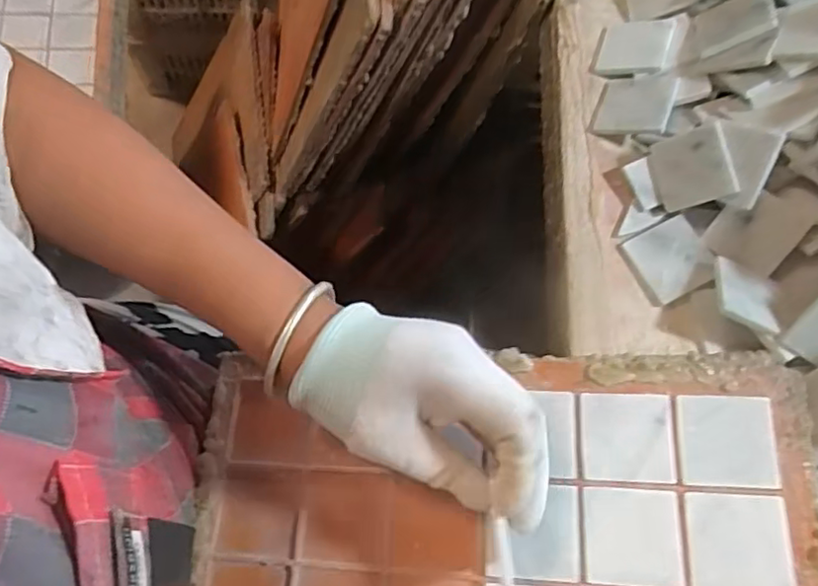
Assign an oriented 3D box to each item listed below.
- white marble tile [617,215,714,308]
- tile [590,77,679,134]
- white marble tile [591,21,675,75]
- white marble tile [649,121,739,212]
[{"bbox_3d":[0.173,-0.022,0.419,0.051,0.007,0.048,-23,72,-14],"label":"white marble tile"},{"bbox_3d":[0.161,-0.134,0.453,0.053,0.008,0.048,6,60,33],"label":"tile"},{"bbox_3d":[0.166,-0.183,0.471,0.051,0.004,0.046,10,68,27],"label":"white marble tile"},{"bbox_3d":[0.186,-0.082,0.417,0.004,0.046,0.047,2,74,-47],"label":"white marble tile"}]

